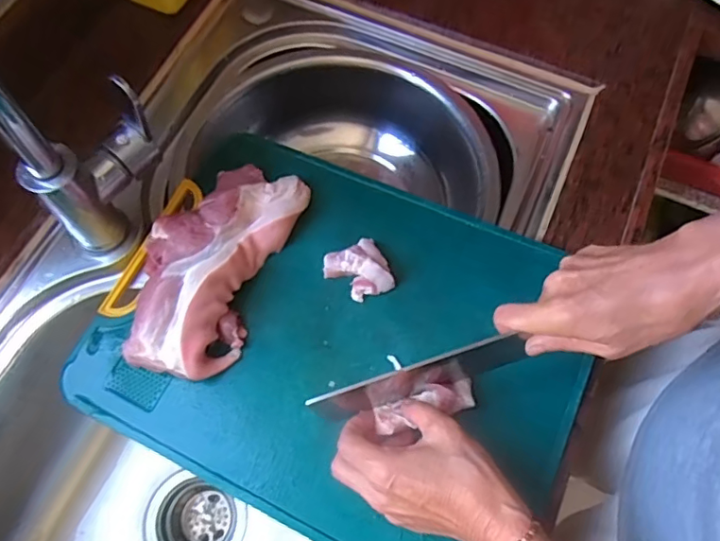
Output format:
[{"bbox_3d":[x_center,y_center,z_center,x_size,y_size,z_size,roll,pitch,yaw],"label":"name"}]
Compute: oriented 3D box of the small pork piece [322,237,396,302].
[{"bbox_3d":[-0.002,0.000,0.468,0.051,0.024,0.047,-21,69,-9],"label":"small pork piece"}]

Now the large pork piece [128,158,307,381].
[{"bbox_3d":[-0.127,-0.011,0.463,0.102,0.046,0.200,19,68,7],"label":"large pork piece"}]

